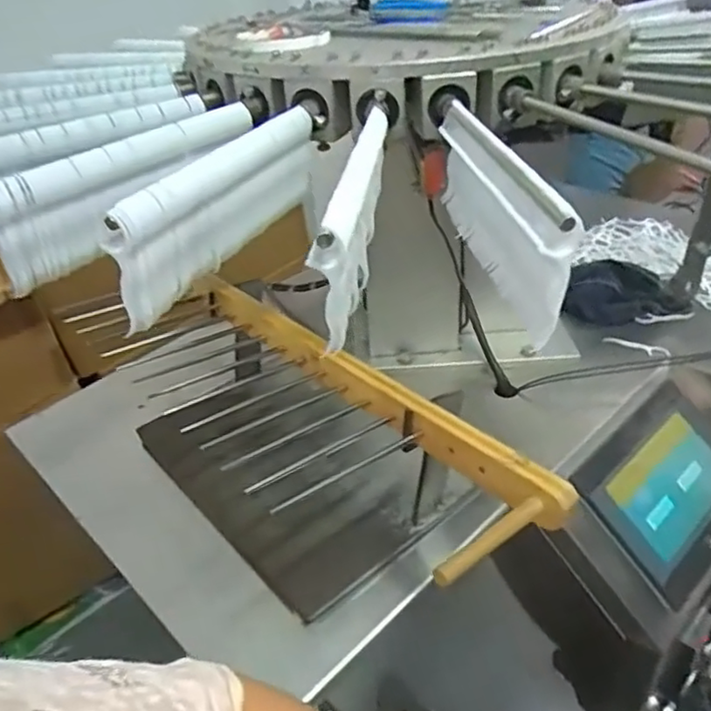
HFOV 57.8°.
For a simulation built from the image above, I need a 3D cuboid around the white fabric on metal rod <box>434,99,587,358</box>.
[{"bbox_3d":[0.083,-0.093,0.399,0.023,0.074,0.216,-7,34,-3],"label":"white fabric on metal rod"}]

